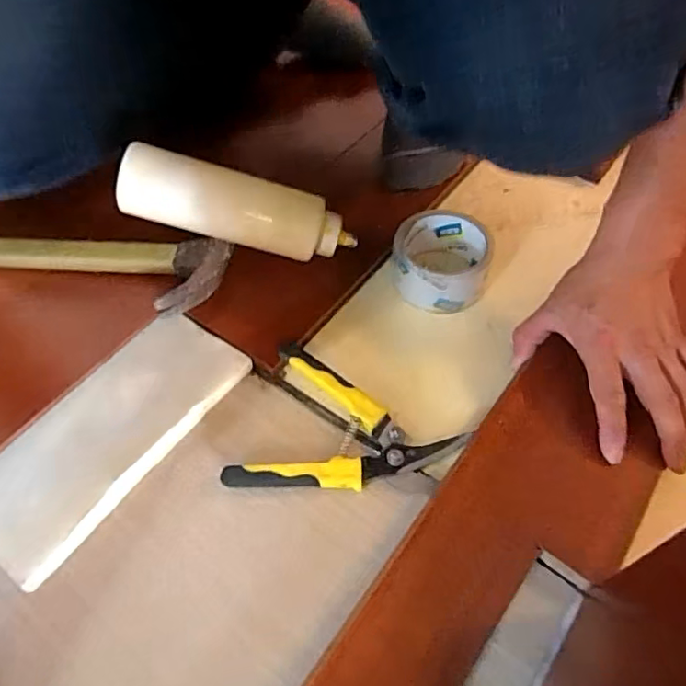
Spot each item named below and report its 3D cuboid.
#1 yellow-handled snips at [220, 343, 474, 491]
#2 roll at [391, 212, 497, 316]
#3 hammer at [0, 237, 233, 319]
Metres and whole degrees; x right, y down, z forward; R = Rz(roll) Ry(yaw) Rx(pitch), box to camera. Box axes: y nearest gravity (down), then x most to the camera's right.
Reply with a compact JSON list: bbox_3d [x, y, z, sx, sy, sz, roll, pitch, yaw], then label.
[{"bbox_3d":[-0.004,0.085,0.443,0.161,0.031,0.120,24,59,17],"label":"yellow-handled snips"},{"bbox_3d":[0.093,-0.077,0.544,0.089,0.057,0.090,-1,55,1],"label":"roll"},{"bbox_3d":[-0.239,-0.076,0.527,0.253,0.044,0.076,8,56,7],"label":"hammer"}]

